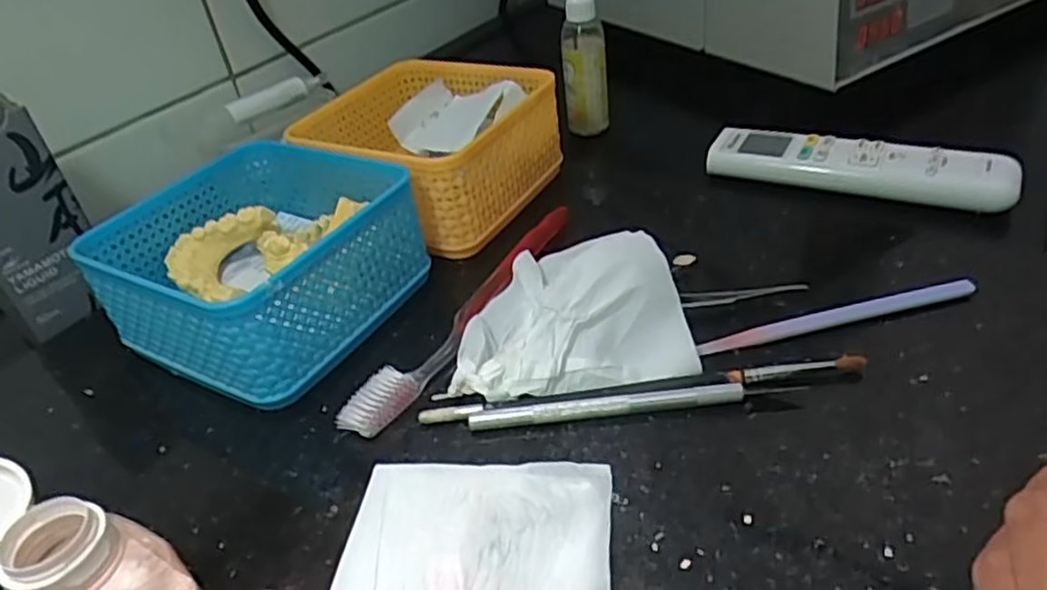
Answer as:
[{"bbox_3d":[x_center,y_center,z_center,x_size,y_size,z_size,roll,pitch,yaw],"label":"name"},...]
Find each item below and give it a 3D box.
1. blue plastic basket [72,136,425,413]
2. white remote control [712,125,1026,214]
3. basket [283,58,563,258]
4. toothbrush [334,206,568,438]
[{"bbox_3d":[-0.136,-0.018,0.382,0.129,0.066,0.129,15,43,28],"label":"blue plastic basket"},{"bbox_3d":[0.212,-0.083,0.465,0.180,0.022,0.040,14,42,26],"label":"white remote control"},{"bbox_3d":[-0.060,-0.094,0.463,0.132,0.063,0.130,16,43,28],"label":"basket"},{"bbox_3d":[-0.023,0.005,0.365,0.021,0.017,0.184,18,44,30],"label":"toothbrush"}]

